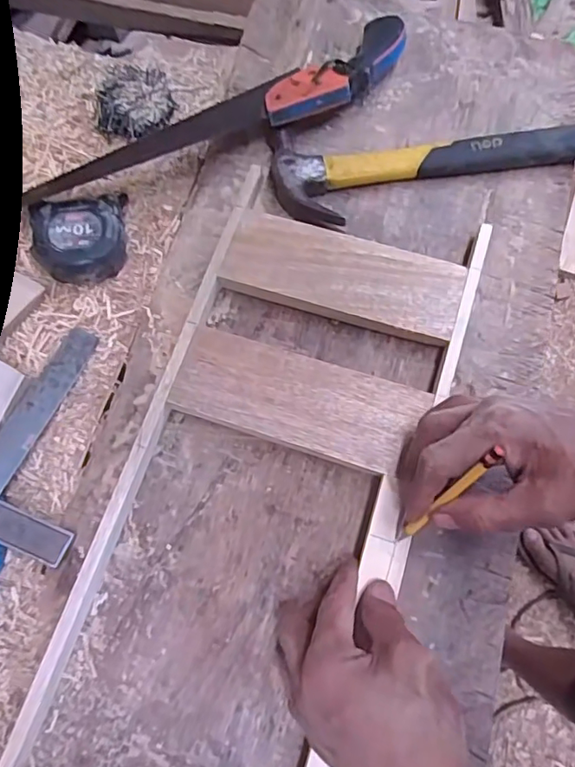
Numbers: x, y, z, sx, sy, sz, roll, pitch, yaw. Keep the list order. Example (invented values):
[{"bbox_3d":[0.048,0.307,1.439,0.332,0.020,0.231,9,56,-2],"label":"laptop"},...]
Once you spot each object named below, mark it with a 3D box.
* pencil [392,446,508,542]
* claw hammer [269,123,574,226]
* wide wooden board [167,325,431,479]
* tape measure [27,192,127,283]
[{"bbox_3d":[0.104,0.080,0.353,0.006,0.108,0.009,43,37,13],"label":"pencil"},{"bbox_3d":[0.150,-0.220,0.499,0.326,0.032,0.105,-14,73,-4],"label":"claw hammer"},{"bbox_3d":[0.007,0.016,0.437,0.190,0.025,0.075,18,74,6],"label":"wide wooden board"},{"bbox_3d":[-0.193,-0.139,0.500,0.077,0.041,0.082,-10,71,4],"label":"tape measure"}]

